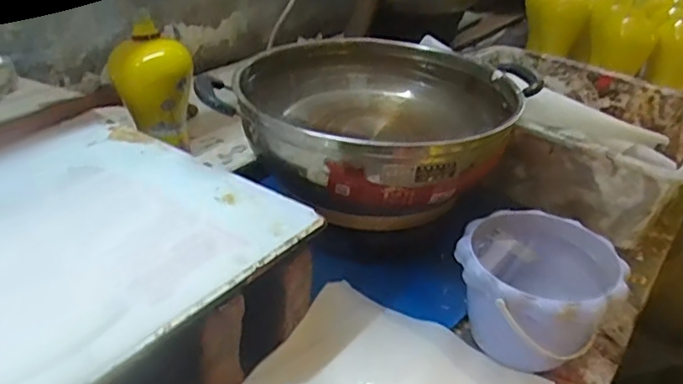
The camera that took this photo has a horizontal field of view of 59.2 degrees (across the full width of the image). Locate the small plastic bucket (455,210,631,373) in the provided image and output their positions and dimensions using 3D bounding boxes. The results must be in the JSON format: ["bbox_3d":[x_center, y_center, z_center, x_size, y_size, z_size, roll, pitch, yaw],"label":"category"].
[{"bbox_3d":[0.193,0.112,0.619,0.152,0.116,0.152,5,32,-3],"label":"small plastic bucket"}]

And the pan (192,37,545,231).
[{"bbox_3d":[0.042,-0.080,0.745,0.308,0.132,0.315,22,35,23],"label":"pan"}]

